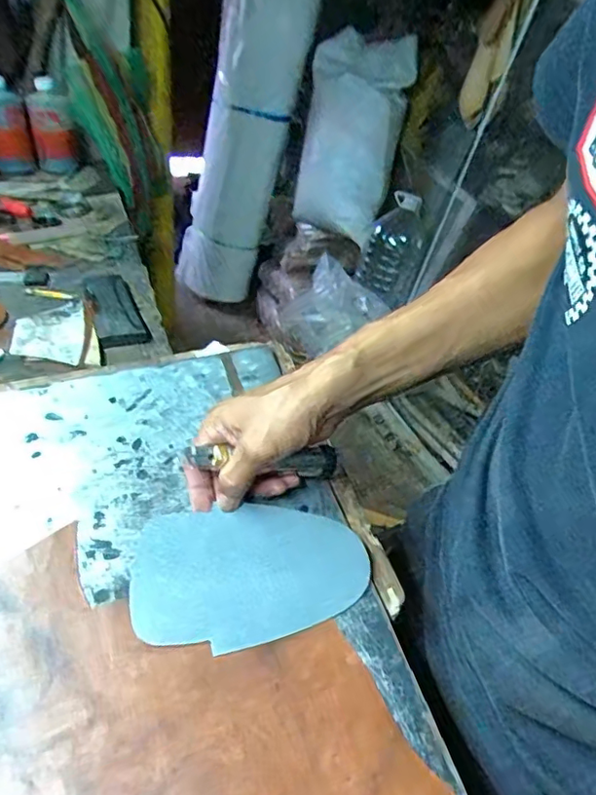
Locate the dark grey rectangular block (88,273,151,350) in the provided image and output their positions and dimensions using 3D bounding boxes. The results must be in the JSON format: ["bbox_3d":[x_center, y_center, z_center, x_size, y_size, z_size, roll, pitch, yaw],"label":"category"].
[{"bbox_3d":[-0.224,-0.109,0.671,0.055,0.015,0.147,-16,45,-21],"label":"dark grey rectangular block"}]

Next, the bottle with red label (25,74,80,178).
[{"bbox_3d":[-0.444,-0.489,1.000,0.073,0.145,0.070,-12,45,-25],"label":"bottle with red label"}]

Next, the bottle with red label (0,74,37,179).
[{"bbox_3d":[-0.512,-0.480,0.975,0.069,0.138,0.055,-12,45,-25],"label":"bottle with red label"}]

